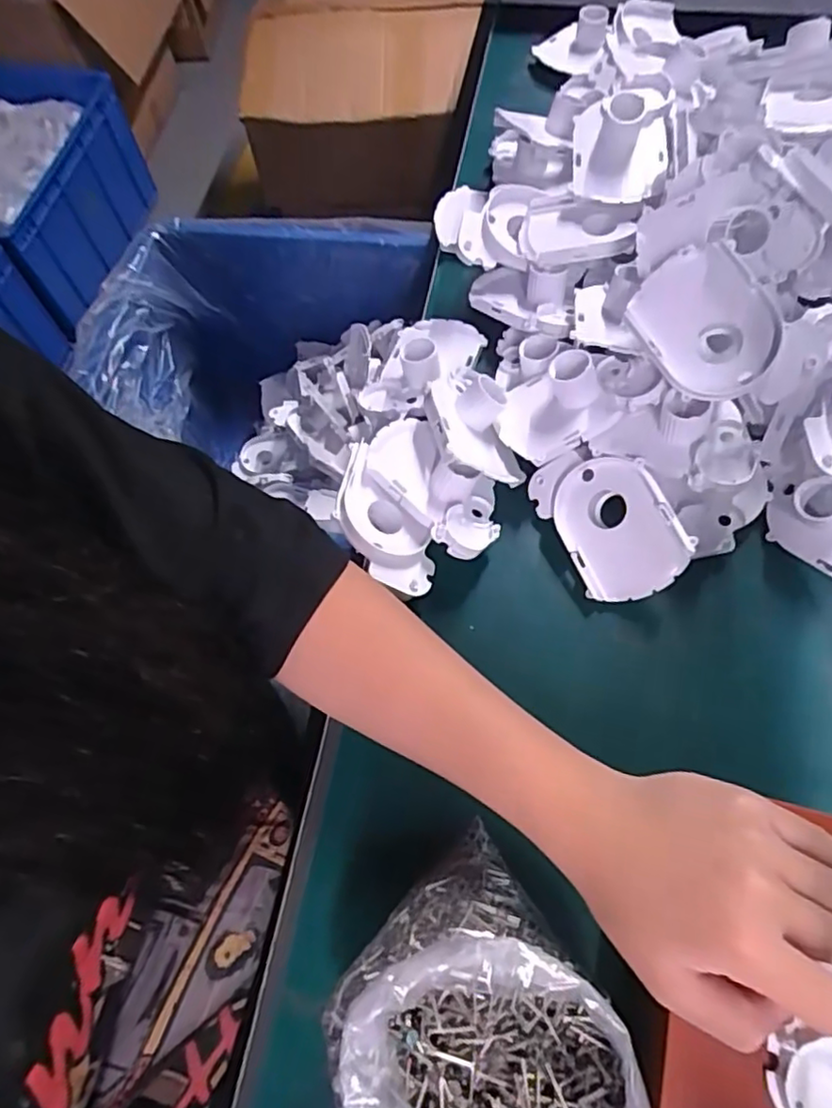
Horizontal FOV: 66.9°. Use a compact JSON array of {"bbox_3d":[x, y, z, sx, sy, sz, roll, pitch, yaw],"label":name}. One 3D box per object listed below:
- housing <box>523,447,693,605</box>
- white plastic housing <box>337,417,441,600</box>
[{"bbox_3d":[0.125,-0.021,0.399,0.067,0.025,0.100,-39,69,26],"label":"housing"},{"bbox_3d":[-0.018,-0.033,0.403,0.059,0.033,0.119,14,63,-18],"label":"white plastic housing"}]

